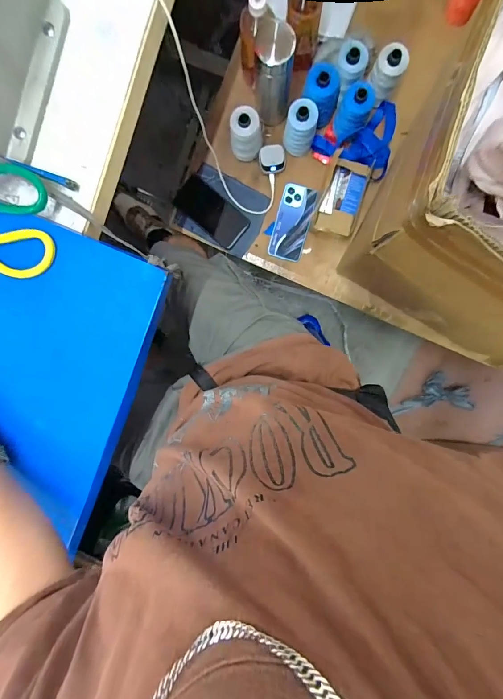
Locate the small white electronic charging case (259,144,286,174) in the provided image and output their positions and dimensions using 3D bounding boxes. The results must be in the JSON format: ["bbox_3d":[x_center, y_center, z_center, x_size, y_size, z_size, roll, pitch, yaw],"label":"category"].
[{"bbox_3d":[0.047,-0.423,0.744,0.057,0.023,0.052,-2,97,1],"label":"small white electronic charging case"}]

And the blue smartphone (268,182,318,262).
[{"bbox_3d":[0.095,-0.294,0.775,0.079,0.016,0.164,16,101,5],"label":"blue smartphone"}]

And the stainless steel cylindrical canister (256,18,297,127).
[{"bbox_3d":[0.043,-0.510,0.640,0.065,0.202,0.069,0,97,1],"label":"stainless steel cylindrical canister"}]

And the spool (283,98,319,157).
[{"bbox_3d":[0.101,-0.457,0.694,0.062,0.104,0.059,6,98,0],"label":"spool"}]

